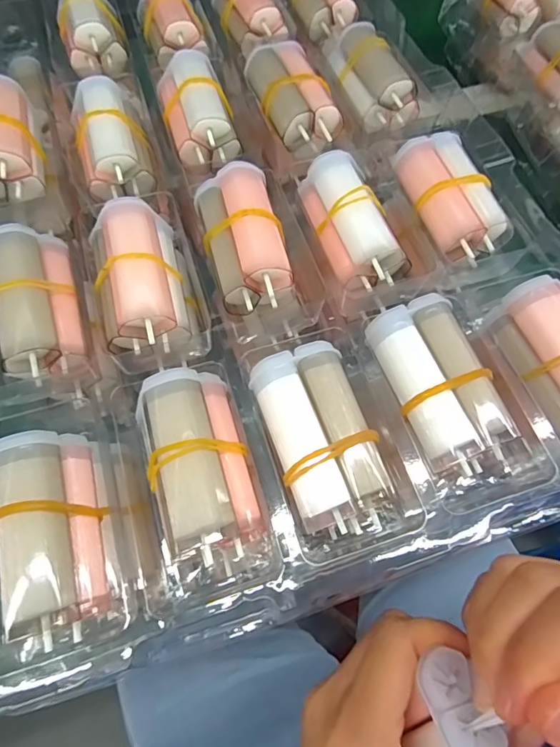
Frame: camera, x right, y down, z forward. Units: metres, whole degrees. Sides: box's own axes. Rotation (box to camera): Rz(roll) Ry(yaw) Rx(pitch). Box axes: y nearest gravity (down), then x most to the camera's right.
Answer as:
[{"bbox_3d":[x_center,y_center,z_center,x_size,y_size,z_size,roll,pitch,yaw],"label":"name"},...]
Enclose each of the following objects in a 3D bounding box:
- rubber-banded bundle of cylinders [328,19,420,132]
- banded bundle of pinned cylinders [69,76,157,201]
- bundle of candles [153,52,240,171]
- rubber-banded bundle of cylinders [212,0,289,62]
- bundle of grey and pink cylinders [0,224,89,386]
[{"bbox_3d":[0.055,-0.177,0.265,0.034,0.024,0.065,-16,65,-7],"label":"rubber-banded bundle of cylinders"},{"bbox_3d":[-0.091,-0.127,0.242,0.035,0.025,0.069,-13,77,-6],"label":"banded bundle of pinned cylinders"},{"bbox_3d":[-0.047,-0.147,0.250,0.036,0.025,0.062,-14,65,-7],"label":"bundle of candles"},{"bbox_3d":[-0.022,-0.241,0.296,0.030,0.023,0.063,-23,66,-11],"label":"rubber-banded bundle of cylinders"},{"bbox_3d":[-0.105,-0.031,0.196,0.032,0.027,0.066,-16,65,-8],"label":"bundle of grey and pink cylinders"}]

